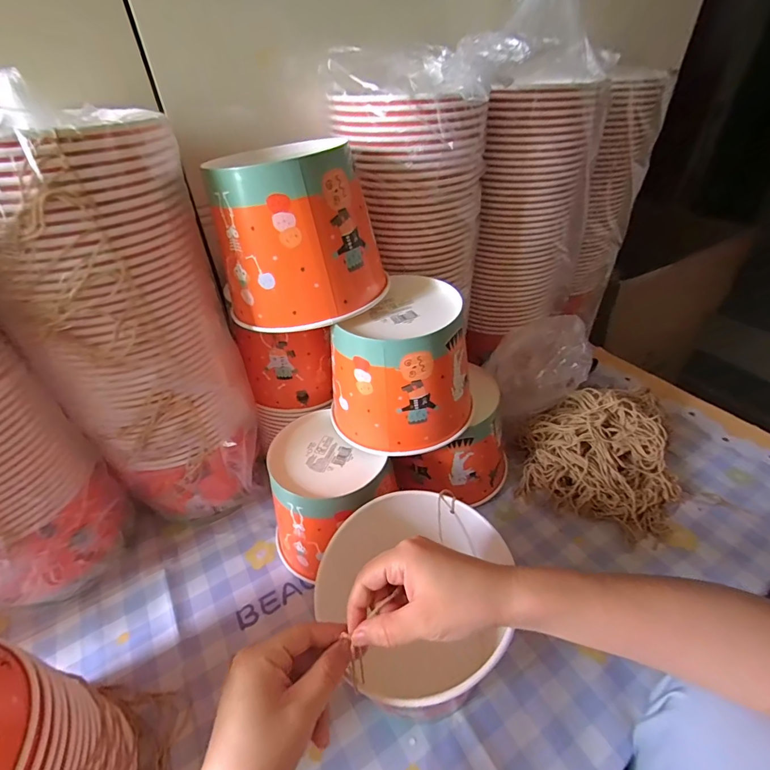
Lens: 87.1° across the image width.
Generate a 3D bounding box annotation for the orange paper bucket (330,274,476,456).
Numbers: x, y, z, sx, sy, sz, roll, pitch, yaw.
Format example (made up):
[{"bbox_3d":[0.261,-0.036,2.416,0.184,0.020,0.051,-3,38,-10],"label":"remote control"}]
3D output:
[{"bbox_3d":[0.028,-0.013,0.433,0.128,0.146,0.140,20,45,25],"label":"orange paper bucket"}]

